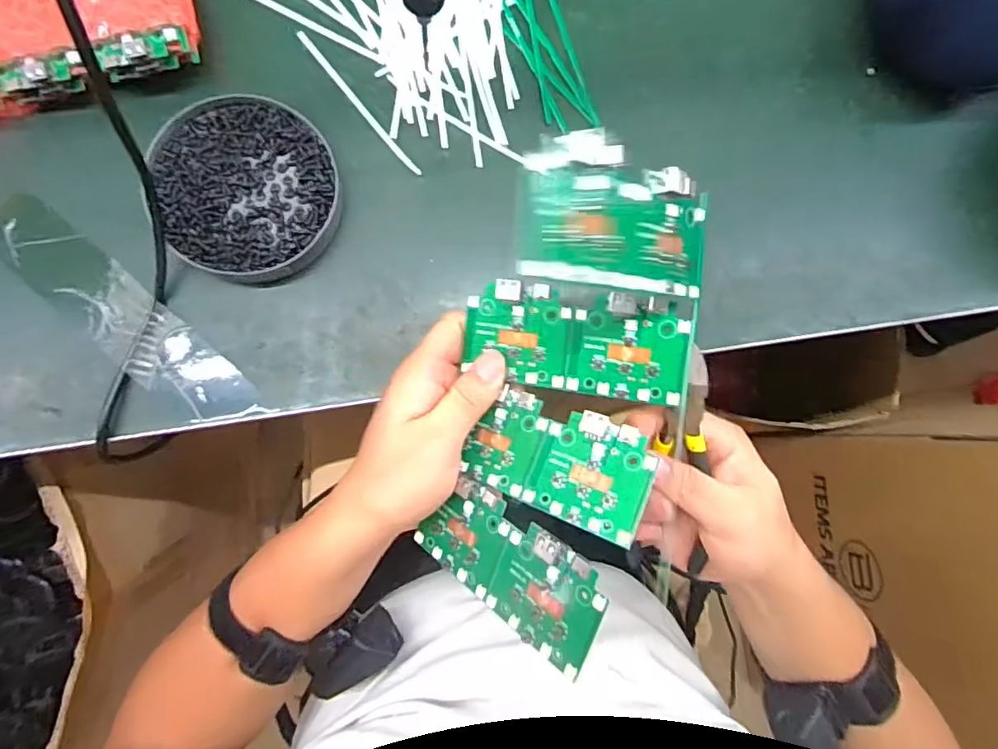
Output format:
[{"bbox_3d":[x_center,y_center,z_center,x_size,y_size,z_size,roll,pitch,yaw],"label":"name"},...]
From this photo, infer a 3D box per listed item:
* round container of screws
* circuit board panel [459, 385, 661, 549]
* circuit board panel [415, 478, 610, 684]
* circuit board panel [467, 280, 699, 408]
[{"bbox_3d":[-0.156,-0.115,0.348,0.110,0.020,0.110,0,85,-5],"label":"round container of screws"},{"bbox_3d":[0.028,0.042,0.282,0.097,0.007,0.053,18,80,31],"label":"circuit board panel"},{"bbox_3d":[0.001,0.094,0.277,0.112,0.007,0.055,25,102,38],"label":"circuit board panel"},{"bbox_3d":[0.038,-0.018,0.289,0.113,0.008,0.052,8,99,14],"label":"circuit board panel"}]

